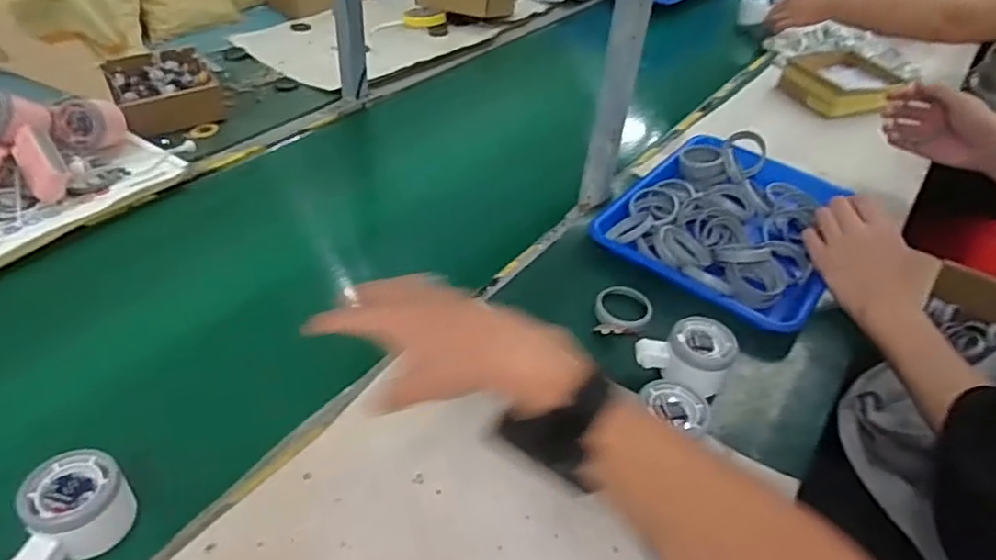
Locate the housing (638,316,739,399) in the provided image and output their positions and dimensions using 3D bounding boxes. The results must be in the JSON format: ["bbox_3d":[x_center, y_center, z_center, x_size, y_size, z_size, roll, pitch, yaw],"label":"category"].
[{"bbox_3d":[0.171,0.068,0.577,0.082,0.050,0.052,12,42,8],"label":"housing"}]

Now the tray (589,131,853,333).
[{"bbox_3d":[0.285,-0.073,0.755,0.248,0.049,0.314,30,47,26],"label":"tray"}]

